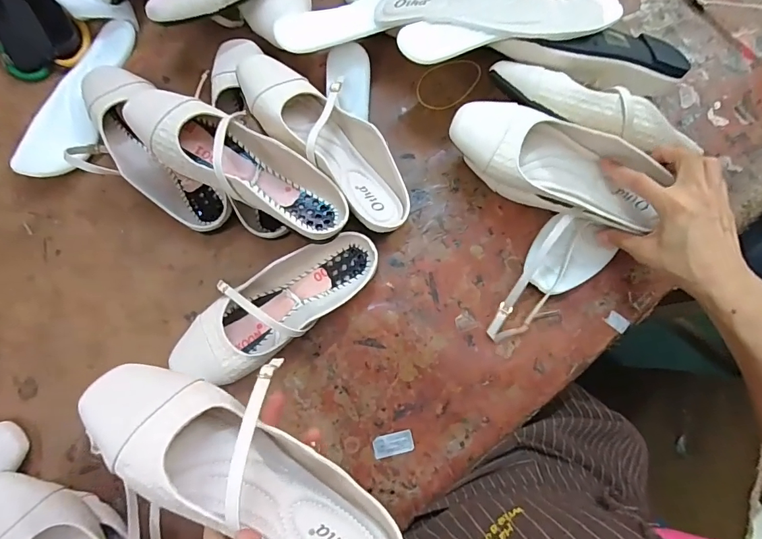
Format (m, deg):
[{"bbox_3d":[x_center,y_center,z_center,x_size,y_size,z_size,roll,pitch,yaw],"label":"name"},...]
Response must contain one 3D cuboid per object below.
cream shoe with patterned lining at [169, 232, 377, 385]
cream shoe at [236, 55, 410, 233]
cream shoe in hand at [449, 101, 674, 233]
[{"bbox_3d":[-0.110,0.036,0.435,0.234,0.051,0.089,-35,81,-6],"label":"cream shoe with patterned lining"},{"bbox_3d":[-0.053,-0.138,0.447,0.226,0.061,0.083,44,82,-5],"label":"cream shoe"},{"bbox_3d":[0.171,-0.106,0.431,0.207,0.059,0.075,21,80,-2],"label":"cream shoe in hand"}]

